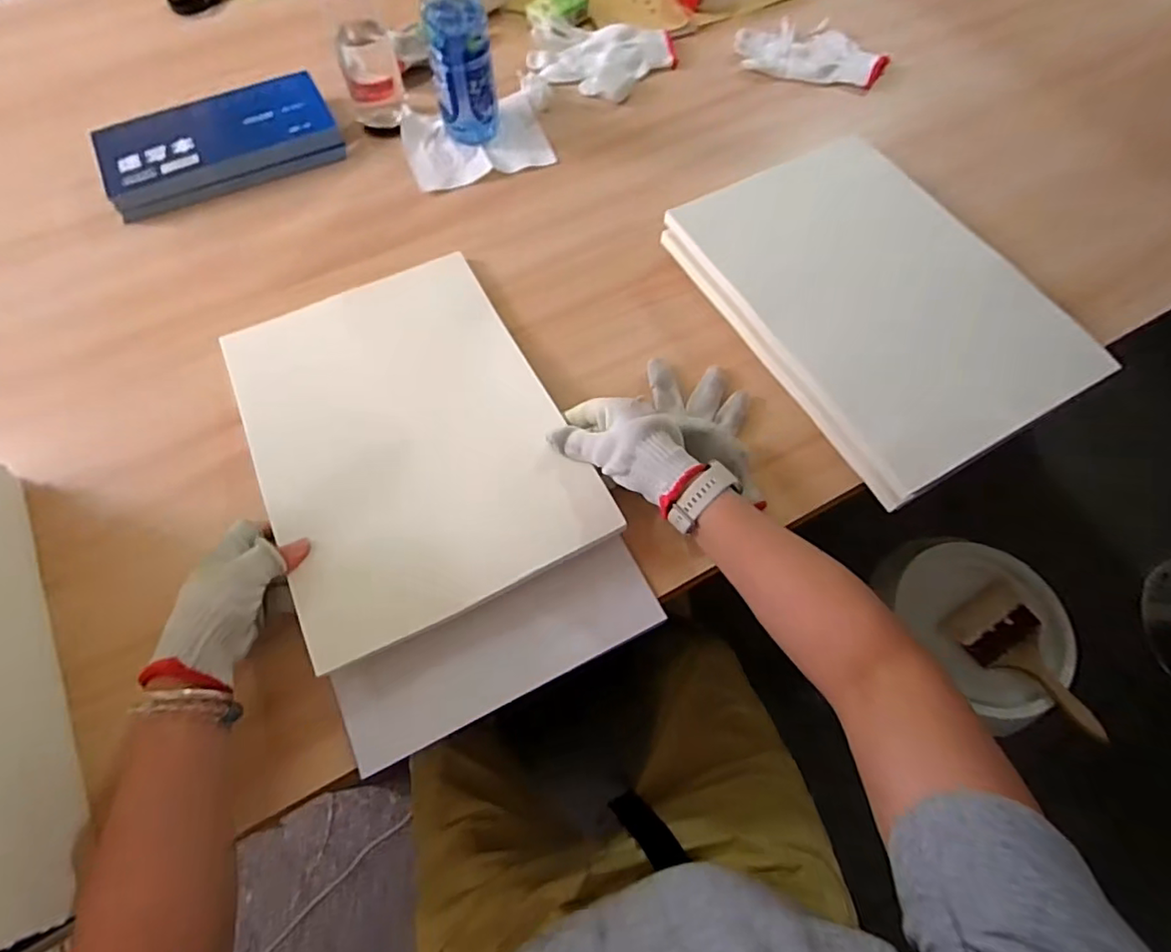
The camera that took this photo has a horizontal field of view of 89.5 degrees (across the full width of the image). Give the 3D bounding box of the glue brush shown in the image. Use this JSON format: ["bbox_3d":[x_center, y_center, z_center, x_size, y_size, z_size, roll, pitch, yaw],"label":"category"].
[{"bbox_3d":[0.606,0.251,0.801,0.116,0.045,0.207,-31,69,-14],"label":"glue brush"}]

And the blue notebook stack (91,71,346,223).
[{"bbox_3d":[-0.432,-0.397,0.701,0.257,0.041,0.130,-25,68,-12],"label":"blue notebook stack"}]

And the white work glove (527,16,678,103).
[{"bbox_3d":[0.019,-0.565,0.800,0.193,0.020,0.137,10,65,4],"label":"white work glove"}]

